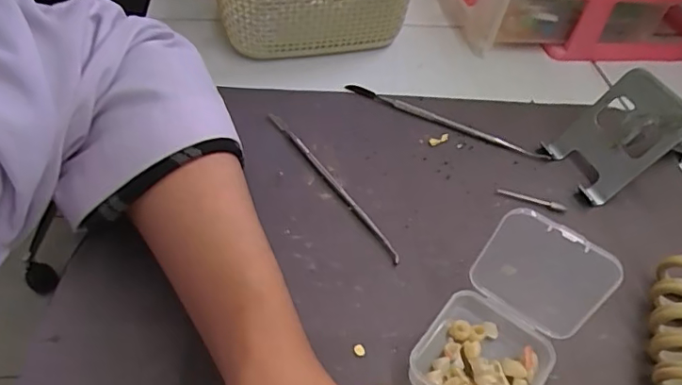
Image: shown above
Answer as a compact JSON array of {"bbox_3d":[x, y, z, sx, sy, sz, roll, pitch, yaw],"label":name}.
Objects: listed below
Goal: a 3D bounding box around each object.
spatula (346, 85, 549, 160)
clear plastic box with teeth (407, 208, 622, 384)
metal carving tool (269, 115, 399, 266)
[{"bbox_3d":[0.077,-0.055,0.394,0.155,0.006,0.011,22,49,15],"label":"spatula"},{"bbox_3d":[0.079,0.056,0.244,0.058,0.071,0.087,35,53,25],"label":"clear plastic box with teeth"},{"bbox_3d":[-0.007,-0.008,0.339,0.006,0.006,0.145,-24,53,-25],"label":"metal carving tool"}]

